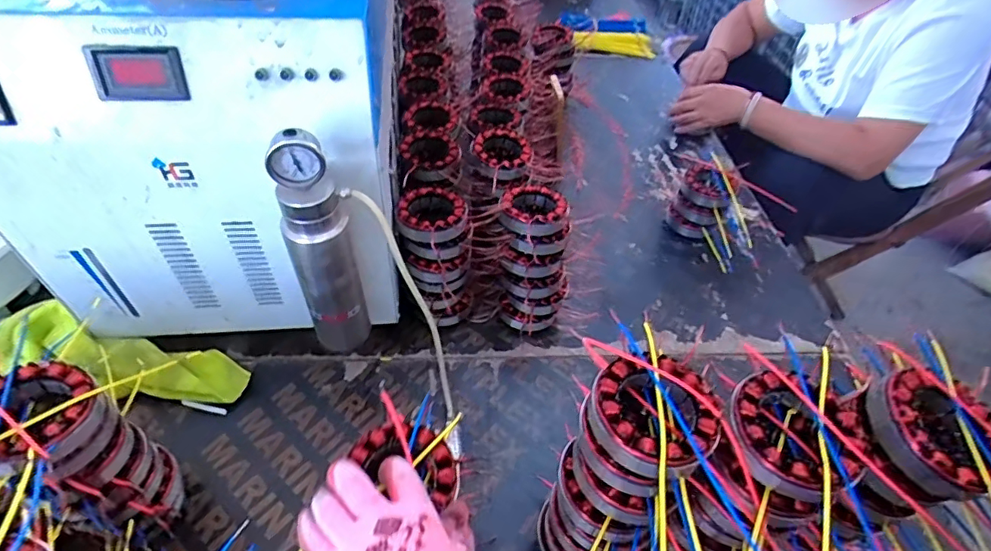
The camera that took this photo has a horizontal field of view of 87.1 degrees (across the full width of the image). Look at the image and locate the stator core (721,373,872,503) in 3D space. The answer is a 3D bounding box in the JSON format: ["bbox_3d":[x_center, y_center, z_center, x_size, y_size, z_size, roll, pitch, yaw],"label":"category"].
[{"bbox_3d":[0.207,0.112,0.368,0.085,0.037,0.083,3,47,-3],"label":"stator core"}]

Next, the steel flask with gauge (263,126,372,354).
[{"bbox_3d":[-0.168,-0.025,0.515,0.062,0.252,0.064,-11,50,-15],"label":"steel flask with gauge"}]

